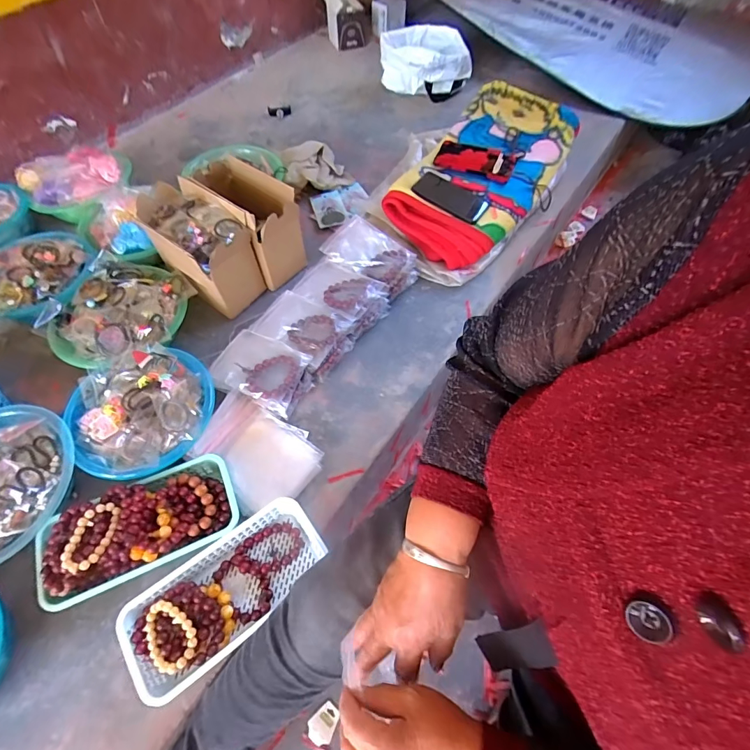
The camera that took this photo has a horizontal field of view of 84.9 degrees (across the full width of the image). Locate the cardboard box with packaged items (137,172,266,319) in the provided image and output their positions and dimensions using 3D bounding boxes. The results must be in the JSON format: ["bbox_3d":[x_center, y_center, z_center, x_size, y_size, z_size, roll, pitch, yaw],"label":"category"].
[{"bbox_3d":[-0.337,-0.253,0.817,0.212,0.173,0.134,39,66,22],"label":"cardboard box with packaged items"}]

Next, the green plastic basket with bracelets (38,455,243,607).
[{"bbox_3d":[-0.338,0.217,0.589,0.258,0.078,0.126,-23,61,-13],"label":"green plastic basket with bracelets"}]

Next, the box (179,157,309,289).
[{"bbox_3d":[-0.258,-0.316,0.857,0.235,0.191,0.113,39,66,22],"label":"box"}]

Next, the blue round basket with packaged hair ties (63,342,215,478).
[{"bbox_3d":[-0.380,0.059,0.665,0.207,0.073,0.210,0,58,1],"label":"blue round basket with packaged hair ties"}]

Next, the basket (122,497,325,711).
[{"bbox_3d":[-0.201,0.296,0.567,0.270,0.056,0.137,-38,65,-20],"label":"basket"}]

